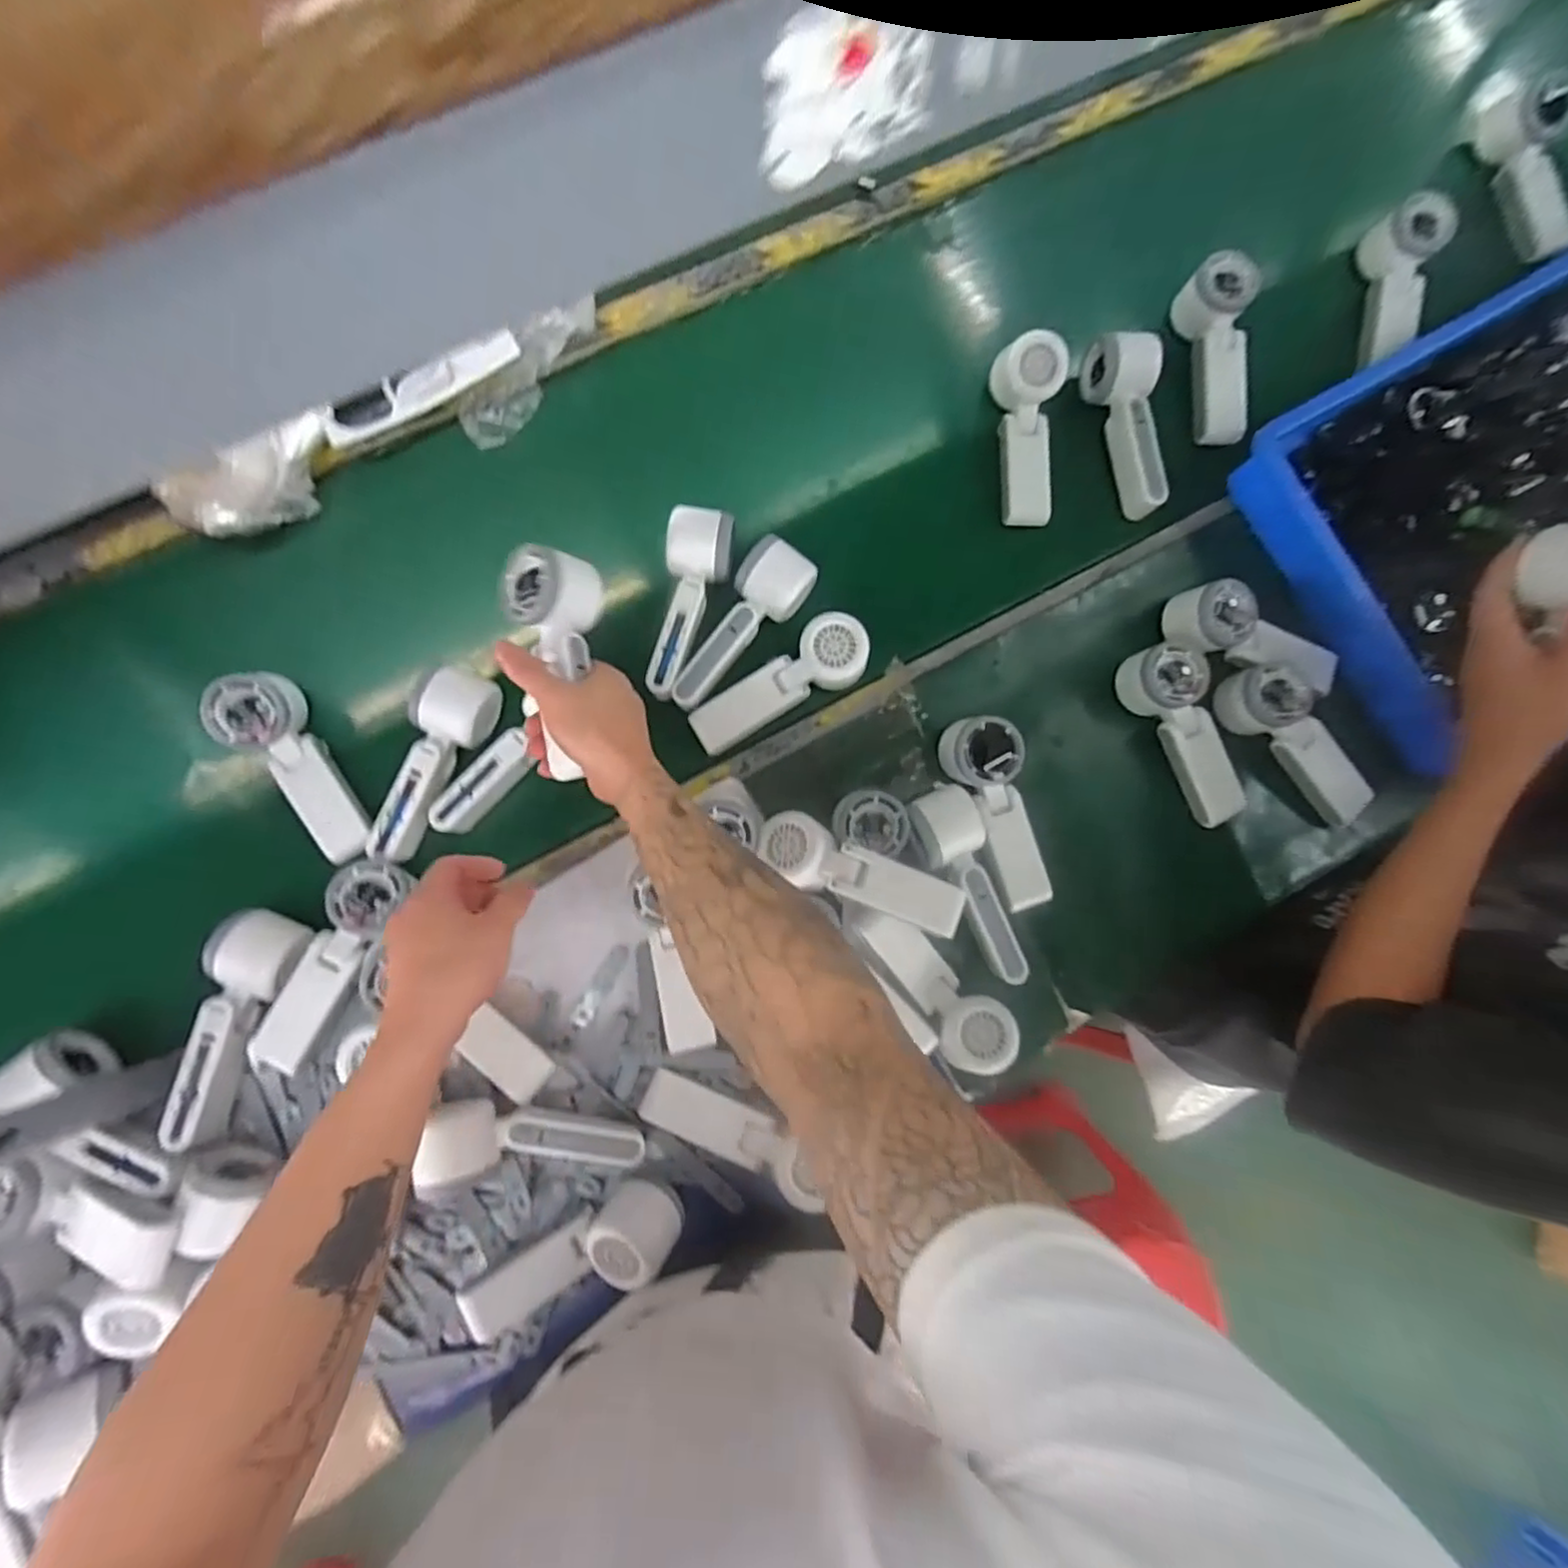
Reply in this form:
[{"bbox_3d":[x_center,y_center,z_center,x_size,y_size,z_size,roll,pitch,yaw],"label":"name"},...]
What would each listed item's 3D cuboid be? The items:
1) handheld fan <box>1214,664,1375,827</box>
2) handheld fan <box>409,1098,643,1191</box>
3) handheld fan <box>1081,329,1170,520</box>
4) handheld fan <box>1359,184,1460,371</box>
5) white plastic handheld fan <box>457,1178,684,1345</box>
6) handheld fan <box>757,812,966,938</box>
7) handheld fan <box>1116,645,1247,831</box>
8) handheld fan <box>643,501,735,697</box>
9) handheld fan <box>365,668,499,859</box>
[{"bbox_3d":[0.470,-0.038,0.645,0.169,0.052,0.055,45,83,2],"label":"handheld fan"},{"bbox_3d":[-0.186,0.264,0.541,0.156,0.053,0.058,-1,84,-4],"label":"handheld fan"},{"bbox_3d":[0.322,-0.337,0.661,0.045,0.053,0.162,-6,84,-4],"label":"handheld fan"},{"bbox_3d":[0.618,-0.505,0.714,0.059,0.042,0.153,6,99,-3],"label":"handheld fan"},{"bbox_3d":[-0.157,0.360,0.531,0.172,0.046,0.056,-29,87,-6],"label":"white plastic handheld fan"},{"bbox_3d":[0.058,0.075,0.566,0.164,0.042,0.055,25,83,-1],"label":"handheld fan"},{"bbox_3d":[0.363,-0.045,0.641,0.056,0.063,0.167,-27,86,-6],"label":"handheld fan"},{"bbox_3d":[-0.081,-0.152,0.617,0.053,0.050,0.161,10,84,-3],"label":"handheld fan"},{"bbox_3d":[-0.289,-0.016,0.581,0.049,0.043,0.164,21,83,-1],"label":"handheld fan"}]

